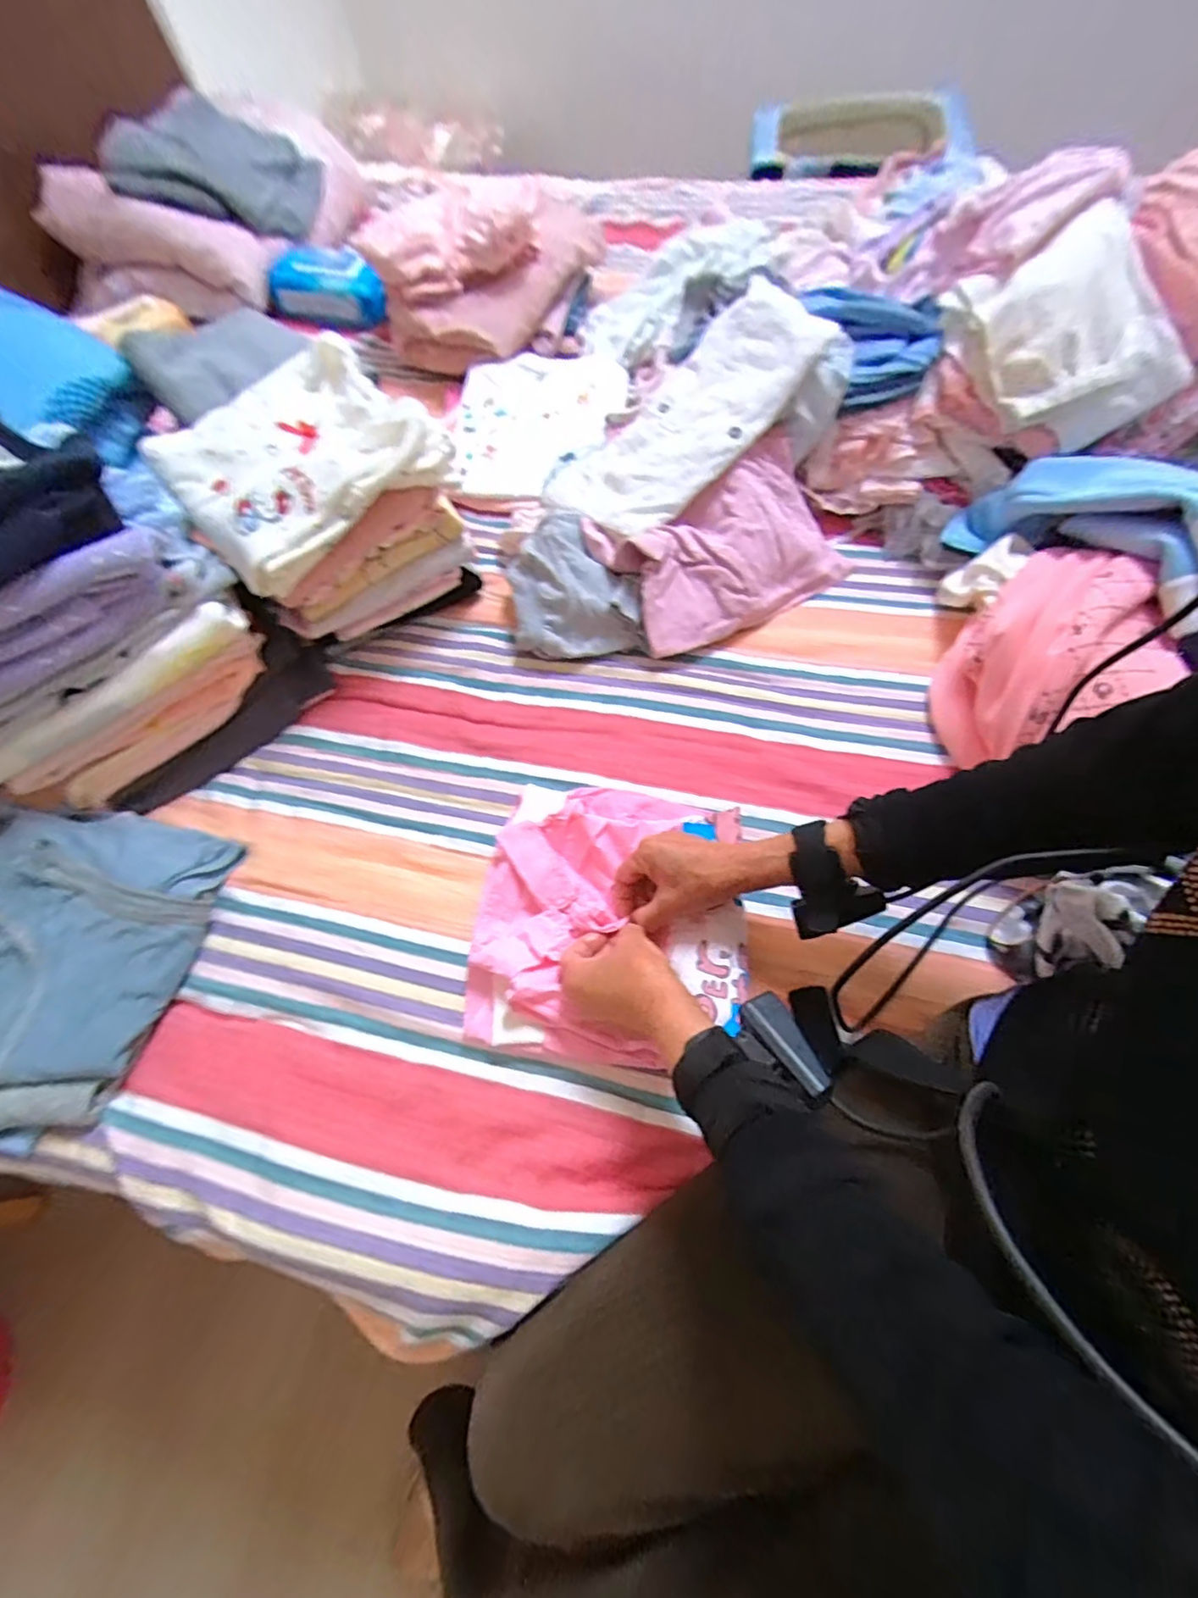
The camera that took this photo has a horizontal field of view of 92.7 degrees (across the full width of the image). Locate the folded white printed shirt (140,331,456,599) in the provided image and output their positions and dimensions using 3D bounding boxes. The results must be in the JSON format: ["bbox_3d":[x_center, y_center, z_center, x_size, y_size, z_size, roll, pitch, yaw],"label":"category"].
[{"bbox_3d":[-0.307,-0.352,0.575,0.238,0.060,0.252,-38,69,-15],"label":"folded white printed shirt"}]

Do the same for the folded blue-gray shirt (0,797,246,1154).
[{"bbox_3d":[-0.483,0.137,0.498,0.245,0.046,0.263,6,68,6],"label":"folded blue-gray shirt"}]

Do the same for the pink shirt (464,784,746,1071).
[{"bbox_3d":[0.008,0.097,0.501,0.228,0.054,0.236,6,68,6],"label":"pink shirt"}]

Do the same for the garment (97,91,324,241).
[{"bbox_3d":[-0.658,-1.088,0.999,0.335,0.117,0.253,-23,65,-9],"label":"garment"}]

